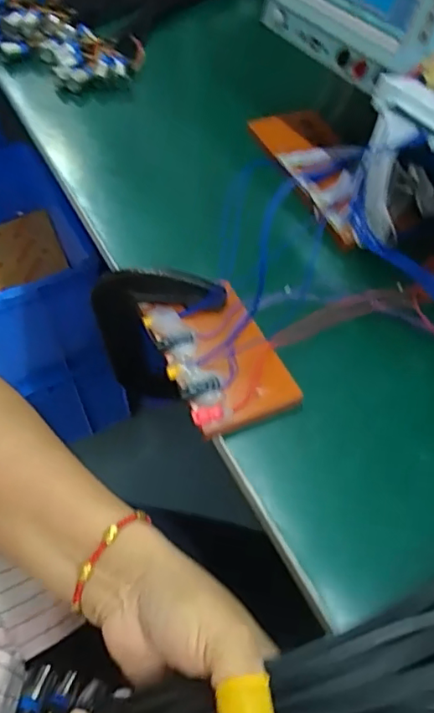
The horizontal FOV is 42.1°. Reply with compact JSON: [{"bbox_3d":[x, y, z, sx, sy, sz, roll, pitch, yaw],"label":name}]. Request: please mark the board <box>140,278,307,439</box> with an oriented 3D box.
[{"bbox_3d":[0.000,-0.002,0.388,0.071,0.020,0.111,-22,54,-15],"label":"board"}]

